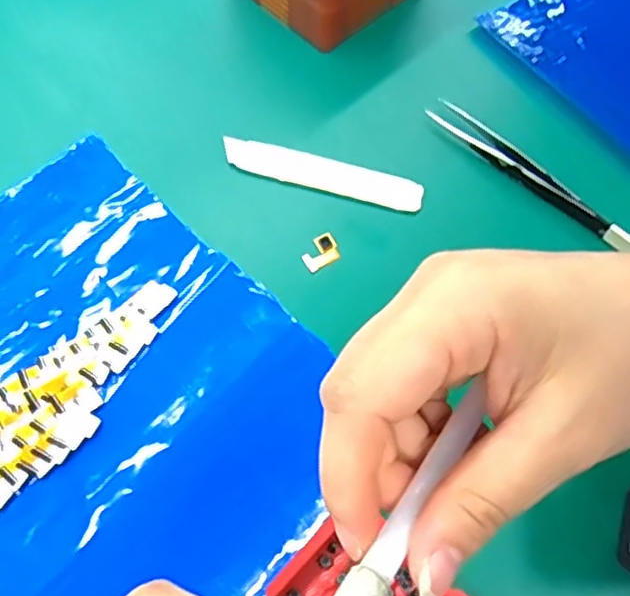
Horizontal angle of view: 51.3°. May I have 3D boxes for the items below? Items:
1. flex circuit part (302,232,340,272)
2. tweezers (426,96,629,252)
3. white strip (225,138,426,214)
[{"bbox_3d":[0.003,-0.023,0.310,0.018,0.004,0.015,-29,67,-13],"label":"flex circuit part"},{"bbox_3d":[0.106,-0.062,0.325,0.014,0.009,0.124,-39,70,-17],"label":"tweezers"},{"bbox_3d":[0.003,-0.063,0.330,0.102,0.004,0.019,16,65,8],"label":"white strip"}]

